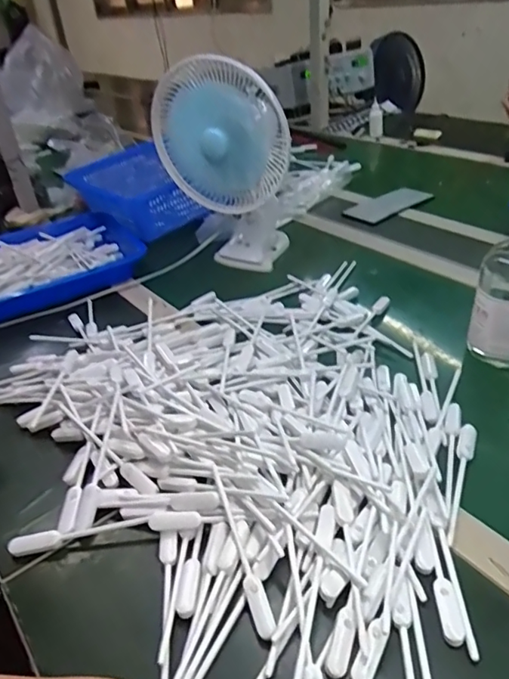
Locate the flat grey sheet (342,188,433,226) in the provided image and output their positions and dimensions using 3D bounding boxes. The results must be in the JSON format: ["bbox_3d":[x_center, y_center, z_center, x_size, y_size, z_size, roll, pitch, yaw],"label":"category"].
[{"bbox_3d":[0.269,-0.265,1.017,0.186,0.012,0.072,-24,51,-20],"label":"flat grey sheet"}]

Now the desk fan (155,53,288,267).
[{"bbox_3d":[-0.040,-0.277,0.809,0.205,0.285,0.147,-8,35,-2],"label":"desk fan"}]

